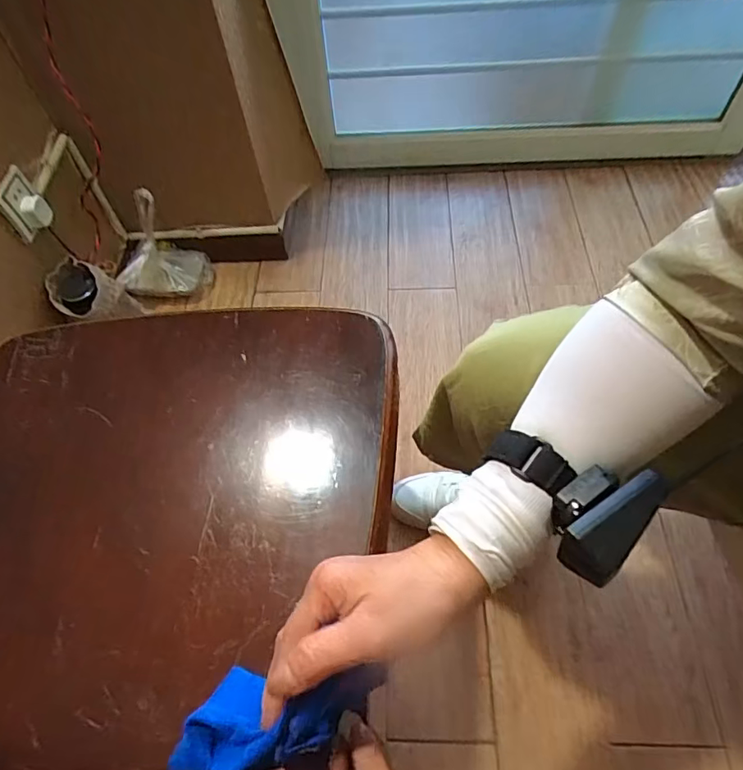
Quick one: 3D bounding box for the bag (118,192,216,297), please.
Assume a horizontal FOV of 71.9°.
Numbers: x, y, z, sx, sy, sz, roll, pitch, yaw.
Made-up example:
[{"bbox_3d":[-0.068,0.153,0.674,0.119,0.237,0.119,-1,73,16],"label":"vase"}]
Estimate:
[{"bbox_3d":[-0.427,-0.272,1.009,0.166,0.205,0.084,-13,59,-6],"label":"bag"}]

